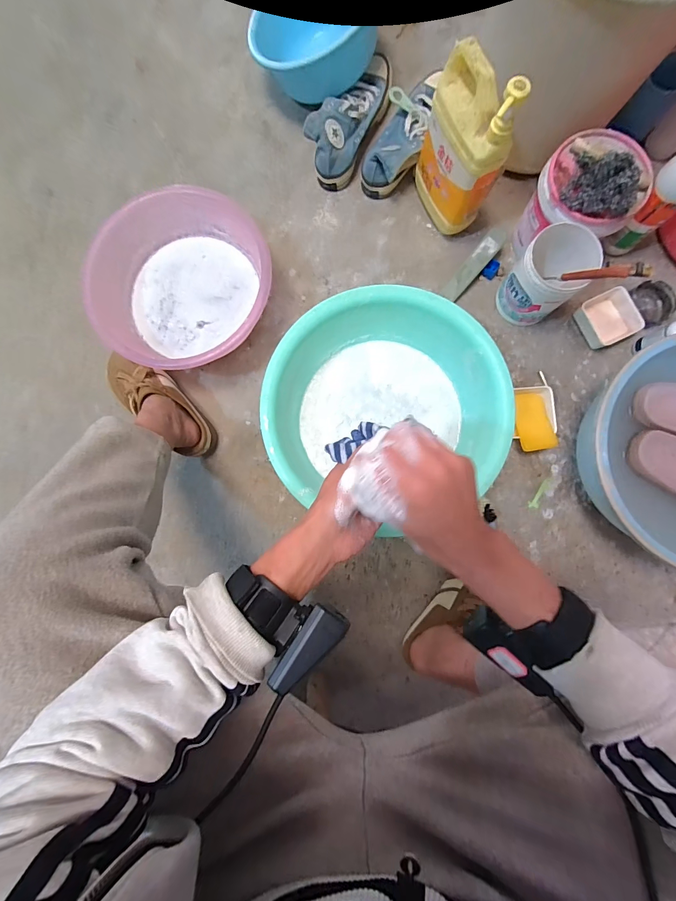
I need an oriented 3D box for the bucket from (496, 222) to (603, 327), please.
[{"bbox_3d":[0.351,-0.295,0.595,0.105,0.130,0.116,43,87,4],"label":"bucket"}]

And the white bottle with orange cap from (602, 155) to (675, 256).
[{"bbox_3d":[0.525,-0.410,0.559,0.061,0.206,0.060,9,85,1],"label":"white bottle with orange cap"}]

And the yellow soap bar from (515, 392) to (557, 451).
[{"bbox_3d":[0.340,-0.050,0.600,0.054,0.013,0.099,-11,85,-1],"label":"yellow soap bar"}]

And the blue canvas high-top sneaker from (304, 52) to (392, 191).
[{"bbox_3d":[0.027,-0.640,0.661,0.087,0.080,0.256,28,86,3],"label":"blue canvas high-top sneaker"}]

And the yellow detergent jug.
[{"bbox_3d":[0.198,-0.485,0.560,0.066,0.244,0.144,-26,85,-2],"label":"yellow detergent jug"}]

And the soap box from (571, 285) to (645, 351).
[{"bbox_3d":[0.496,-0.245,0.637,0.092,0.031,0.094,-23,85,-2],"label":"soap box"}]

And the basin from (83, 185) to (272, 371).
[{"bbox_3d":[-0.265,-0.281,0.603,0.291,0.093,0.283,0,85,0],"label":"basin"}]

